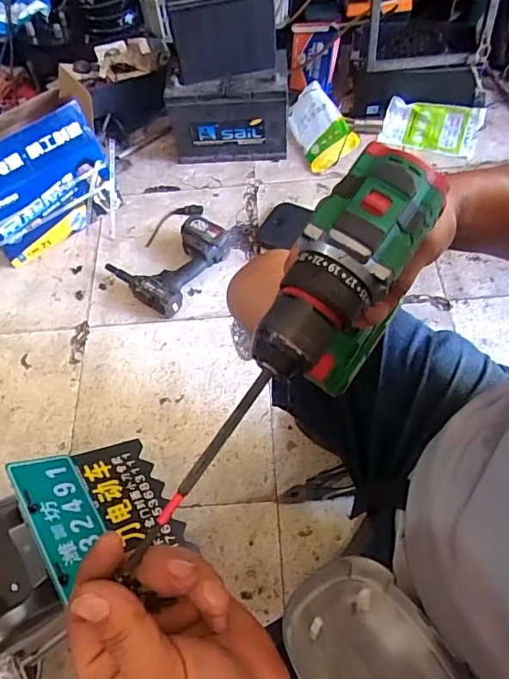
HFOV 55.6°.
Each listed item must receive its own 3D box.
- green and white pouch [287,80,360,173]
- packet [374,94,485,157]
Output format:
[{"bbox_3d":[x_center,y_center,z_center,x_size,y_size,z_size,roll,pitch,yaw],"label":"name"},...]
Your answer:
[{"bbox_3d":[0.174,-0.568,1.296,0.137,0.047,0.237,-33,68,20],"label":"green and white pouch"},{"bbox_3d":[0.478,-0.580,1.300,0.248,0.027,0.150,16,80,10],"label":"packet"}]

